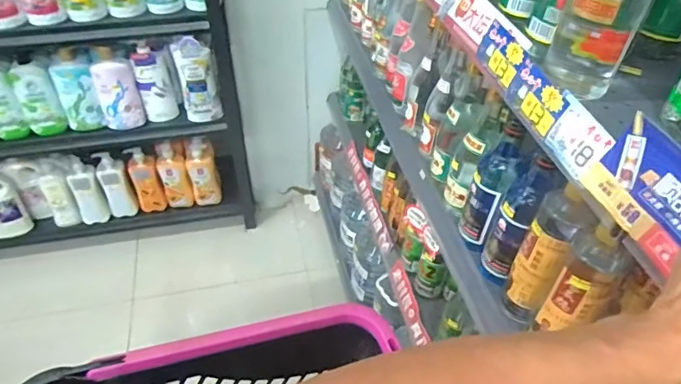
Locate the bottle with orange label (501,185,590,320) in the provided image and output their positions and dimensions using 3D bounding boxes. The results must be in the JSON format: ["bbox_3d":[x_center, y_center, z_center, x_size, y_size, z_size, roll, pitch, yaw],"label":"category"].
[{"bbox_3d":[0.256,0.091,0.644,0.055,0.221,0.053,23,48,20],"label":"bottle with orange label"}]

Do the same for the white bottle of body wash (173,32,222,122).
[{"bbox_3d":[-0.418,-0.323,1.461,0.099,0.295,0.080,-10,46,-11],"label":"white bottle of body wash"}]

